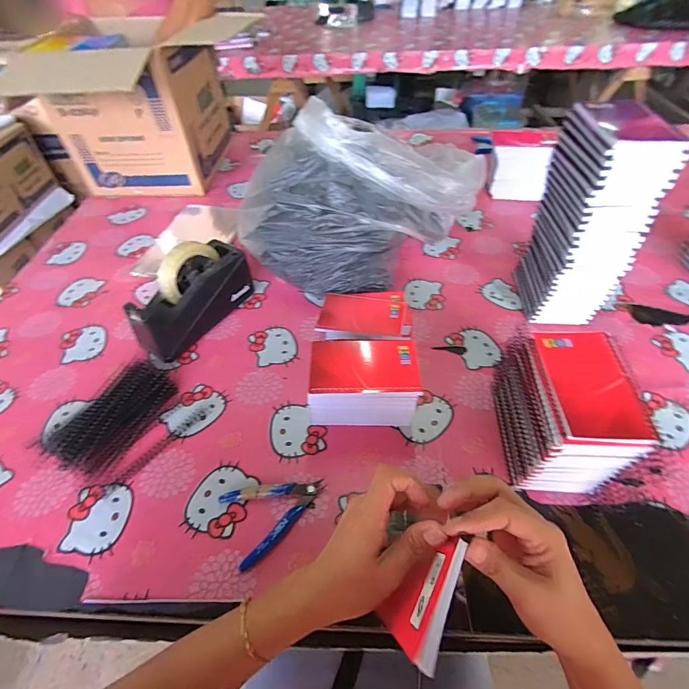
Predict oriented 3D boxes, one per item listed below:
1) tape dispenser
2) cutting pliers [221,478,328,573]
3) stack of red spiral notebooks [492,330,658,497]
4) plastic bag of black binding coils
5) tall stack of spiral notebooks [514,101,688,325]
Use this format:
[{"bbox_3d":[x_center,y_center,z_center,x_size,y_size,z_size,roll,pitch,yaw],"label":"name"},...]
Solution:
[{"bbox_3d":[-0.242,-0.078,0.622,0.071,0.133,0.197,28,56,23],"label":"tape dispenser"},{"bbox_3d":[-0.077,0.191,0.447,0.112,0.015,0.085,-21,52,-15],"label":"cutting pliers"},{"bbox_3d":[0.244,0.078,0.438,0.090,0.145,0.137,3,50,5],"label":"stack of red spiral notebooks"},{"bbox_3d":[0.046,-0.278,0.670,0.276,0.198,0.412,37,60,28],"label":"plastic bag of black binding coils"},{"bbox_3d":[0.345,-0.174,0.563,0.094,0.271,0.148,-2,50,0],"label":"tall stack of spiral notebooks"}]

